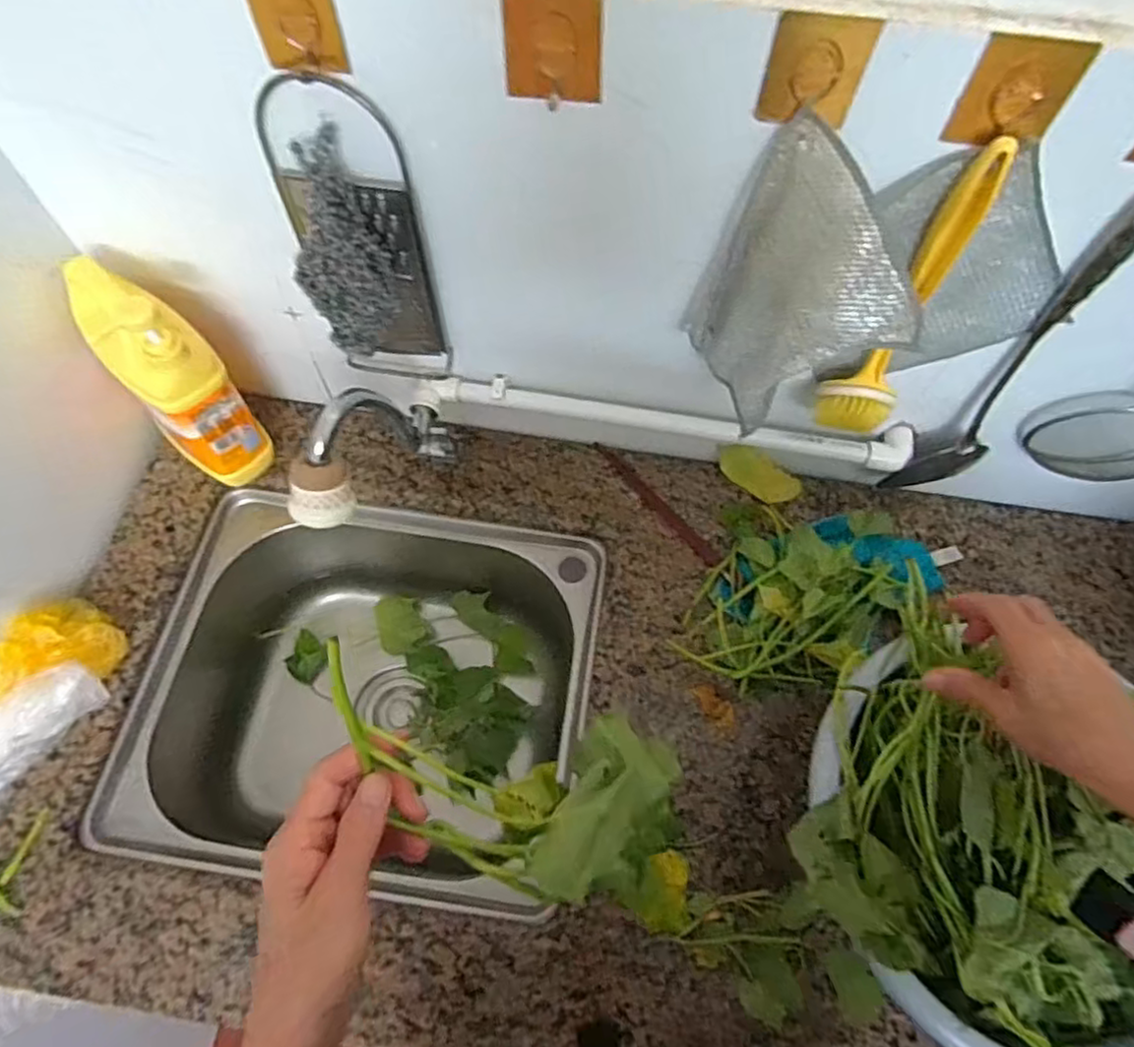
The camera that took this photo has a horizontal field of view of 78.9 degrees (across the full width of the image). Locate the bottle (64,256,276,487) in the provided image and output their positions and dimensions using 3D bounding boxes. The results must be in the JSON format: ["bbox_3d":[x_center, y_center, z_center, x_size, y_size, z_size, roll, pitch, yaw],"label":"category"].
[{"bbox_3d":[-0.370,-0.138,0.641,0.133,0.216,0.065,37,68,16],"label":"bottle"}]

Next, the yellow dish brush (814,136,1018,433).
[{"bbox_3d":[0.256,-0.154,0.512,0.057,0.246,0.046,37,68,16],"label":"yellow dish brush"}]

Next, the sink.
[{"bbox_3d":[-0.192,0.173,0.741,0.419,0.186,0.369,8,63,2],"label":"sink"}]

